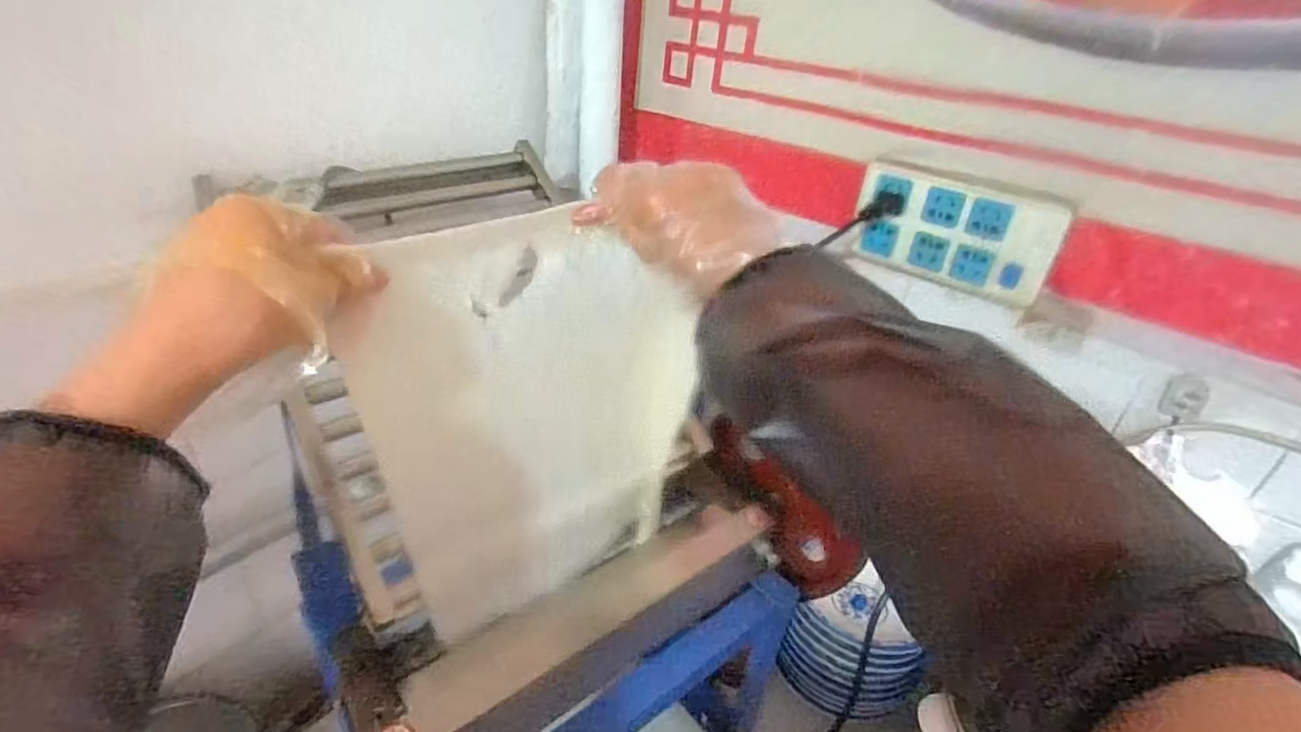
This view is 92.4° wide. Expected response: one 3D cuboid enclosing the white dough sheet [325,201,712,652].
[{"bbox_3d":[-0.072,0.033,0.454,0.233,0.268,0.076,-22,41,-36],"label":"white dough sheet"}]

